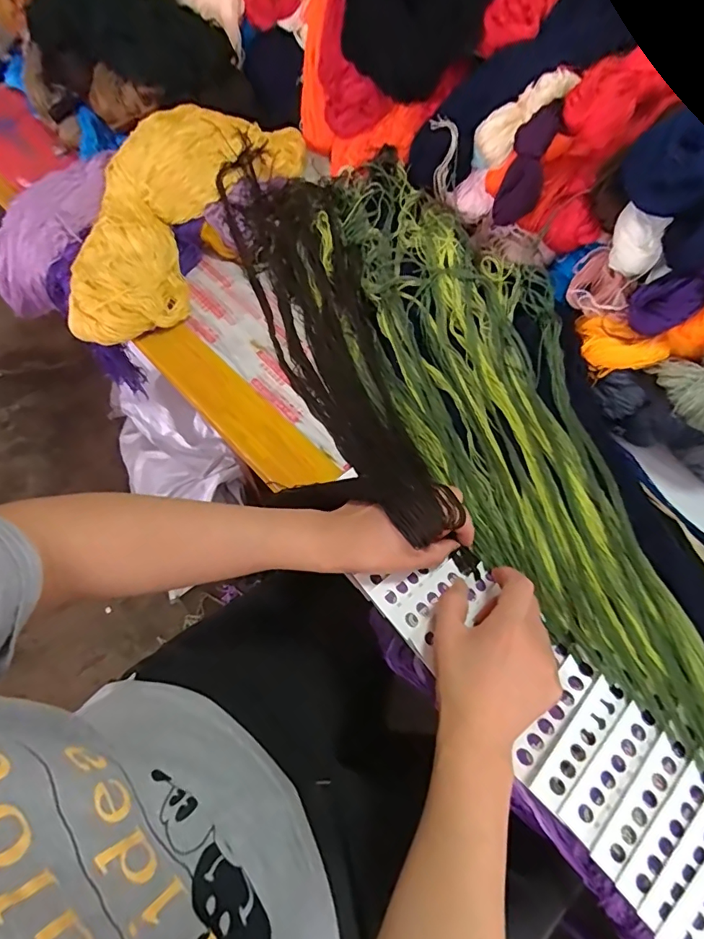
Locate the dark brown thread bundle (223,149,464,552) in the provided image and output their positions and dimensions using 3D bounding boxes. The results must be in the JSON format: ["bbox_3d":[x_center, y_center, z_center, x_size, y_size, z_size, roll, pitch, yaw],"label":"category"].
[{"bbox_3d":[-0.042,-0.166,0.566,0.126,0.102,0.578,-17,59,-9],"label":"dark brown thread bundle"}]

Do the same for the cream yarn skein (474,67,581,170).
[{"bbox_3d":[0.176,-0.368,0.501,0.110,0.025,0.049,-42,67,9],"label":"cream yarn skein"}]

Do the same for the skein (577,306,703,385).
[{"bbox_3d":[0.311,-0.136,0.494,0.146,0.050,0.066,-3,59,27],"label":"skein"}]

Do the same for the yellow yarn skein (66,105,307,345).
[{"bbox_3d":[-0.229,-0.341,0.629,0.178,0.096,0.405,28,66,14],"label":"yellow yarn skein"}]

